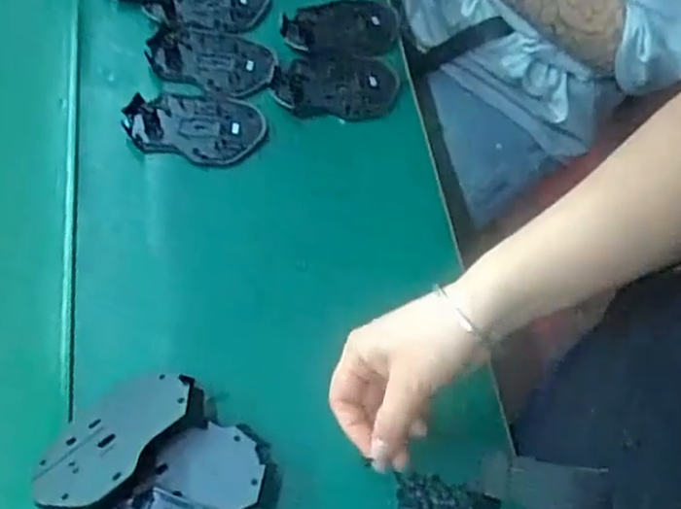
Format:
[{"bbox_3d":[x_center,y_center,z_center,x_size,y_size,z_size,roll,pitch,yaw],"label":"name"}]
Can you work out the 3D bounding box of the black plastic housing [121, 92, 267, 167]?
[{"bbox_3d":[-0.125,-0.112,0.623,0.114,0.012,0.072,3,60,0],"label":"black plastic housing"}]

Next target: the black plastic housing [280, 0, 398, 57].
[{"bbox_3d":[0.000,-0.221,0.697,0.110,0.006,0.079,-1,60,-3],"label":"black plastic housing"}]

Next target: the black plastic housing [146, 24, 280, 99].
[{"bbox_3d":[-0.119,-0.181,0.666,0.114,0.010,0.073,14,60,6],"label":"black plastic housing"}]

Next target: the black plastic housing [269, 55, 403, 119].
[{"bbox_3d":[-0.004,-0.155,0.662,0.111,0.012,0.068,2,60,-1],"label":"black plastic housing"}]

